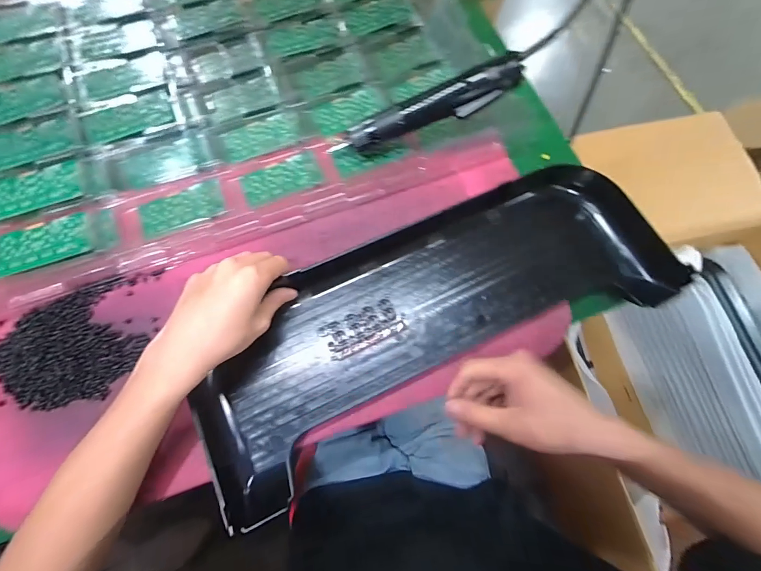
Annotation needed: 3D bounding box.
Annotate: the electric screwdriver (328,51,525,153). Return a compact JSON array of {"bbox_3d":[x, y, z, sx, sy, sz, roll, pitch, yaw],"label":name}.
[{"bbox_3d":[0.049,-0.198,0.412,0.215,0.029,0.036,-19,71,12],"label":"electric screwdriver"}]

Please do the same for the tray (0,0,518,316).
[{"bbox_3d":[-0.194,-0.267,0.469,0.639,0.030,0.446,-20,73,-7],"label":"tray"}]

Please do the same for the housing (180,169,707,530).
[{"bbox_3d":[0.052,0.024,0.386,0.492,0.055,0.193,-27,73,-11],"label":"housing"}]

